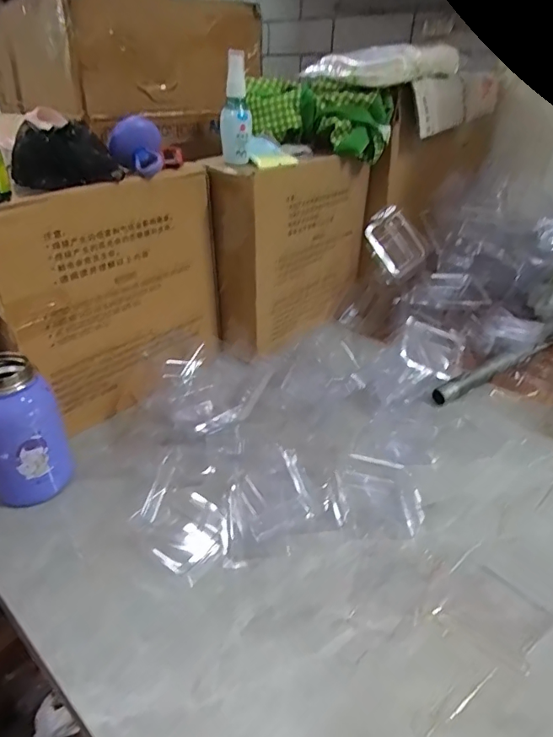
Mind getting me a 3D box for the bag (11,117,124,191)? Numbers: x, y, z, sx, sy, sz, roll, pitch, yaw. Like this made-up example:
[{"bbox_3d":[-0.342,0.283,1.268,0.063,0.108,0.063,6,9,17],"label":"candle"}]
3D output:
[{"bbox_3d":[-0.211,-0.214,0.487,0.104,0.051,0.064,-16,36,-26],"label":"bag"}]

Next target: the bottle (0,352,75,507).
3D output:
[{"bbox_3d":[-0.246,0.062,0.463,0.070,0.137,0.063,-23,40,-33],"label":"bottle"}]

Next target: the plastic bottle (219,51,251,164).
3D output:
[{"bbox_3d":[-0.050,-0.313,0.586,0.037,0.117,0.033,-2,32,-5],"label":"plastic bottle"}]

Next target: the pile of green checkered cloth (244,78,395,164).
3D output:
[{"bbox_3d":[0.058,-0.359,0.693,0.209,0.088,0.071,7,33,9],"label":"pile of green checkered cloth"}]

